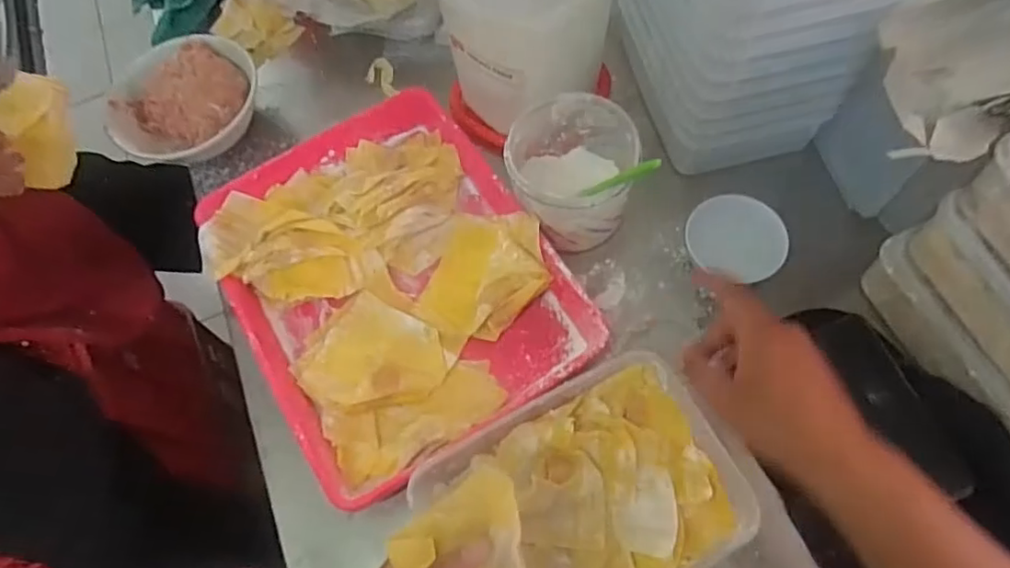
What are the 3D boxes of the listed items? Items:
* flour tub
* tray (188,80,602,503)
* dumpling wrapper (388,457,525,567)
[{"bbox_3d":[0.064,-0.110,0.603,0.117,0.103,0.126,-1,65,3],"label":"flour tub"},{"bbox_3d":[-0.111,-0.012,0.600,0.275,0.059,0.359,-32,67,-11],"label":"tray"},{"bbox_3d":[-0.013,0.177,0.375,0.086,0.041,0.106,-35,68,-13],"label":"dumpling wrapper"}]

